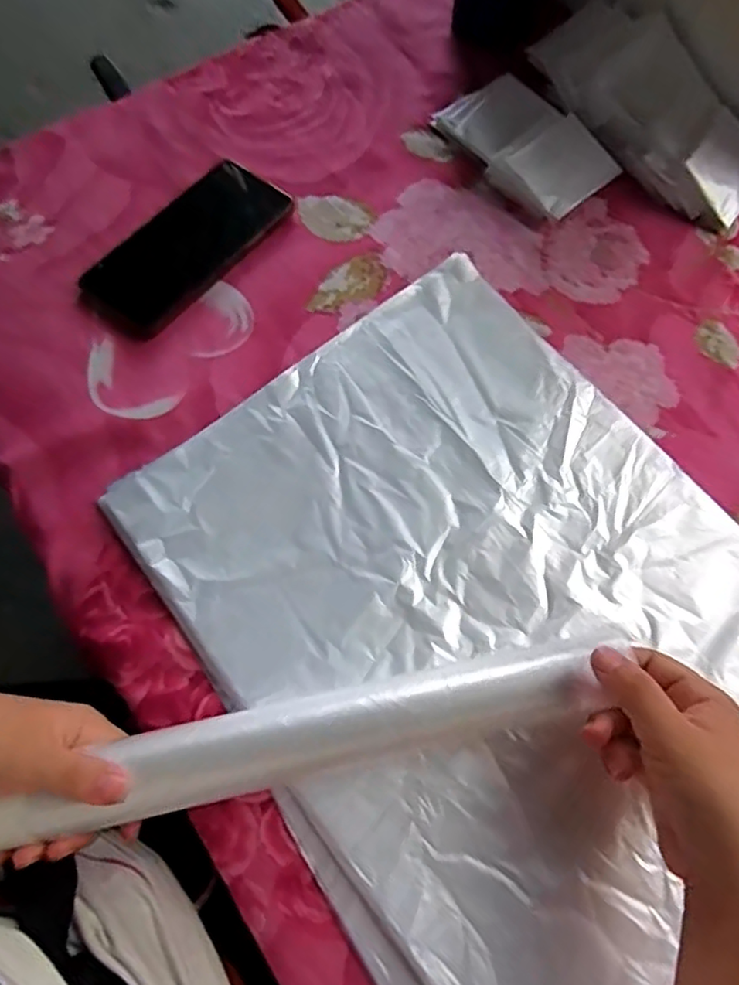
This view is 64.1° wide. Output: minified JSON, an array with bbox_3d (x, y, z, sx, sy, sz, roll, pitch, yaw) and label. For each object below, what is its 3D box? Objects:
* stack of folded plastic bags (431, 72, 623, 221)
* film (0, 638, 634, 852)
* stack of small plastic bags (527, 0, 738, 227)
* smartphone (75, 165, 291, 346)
[{"bbox_3d":[0.123,-0.286,0.483,0.086,0.030,0.146,-39,74,-15],"label":"stack of folded plastic bags"},{"bbox_3d":[-0.062,0.136,0.306,0.364,0.040,0.041,-11,69,-6],"label":"film"},{"bbox_3d":[0.236,-0.321,0.492,0.098,0.057,0.222,-36,73,-14],"label":"stack of small plastic bags"},{"bbox_3d":[-0.135,-0.189,0.445,0.075,0.010,0.164,38,72,13],"label":"smartphone"}]

